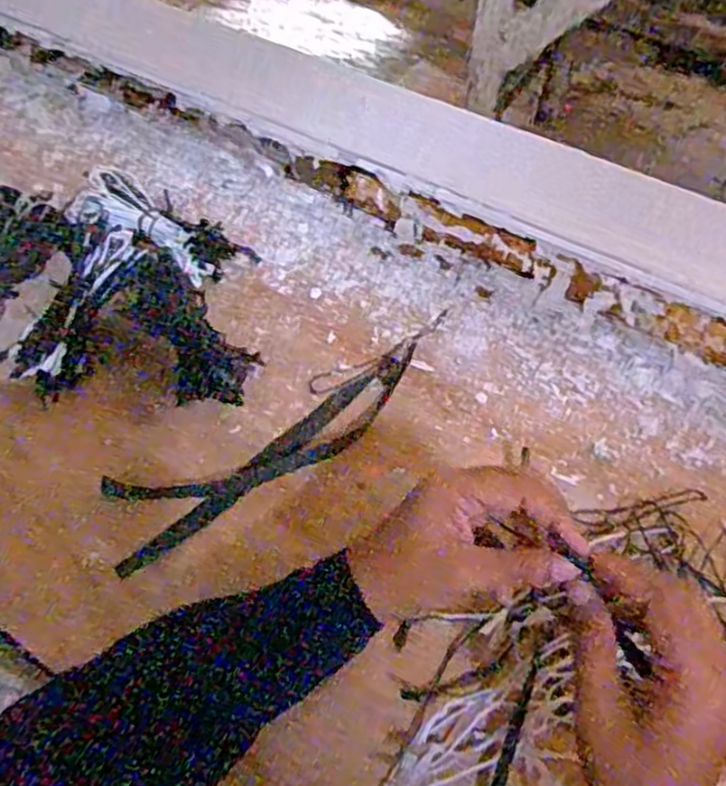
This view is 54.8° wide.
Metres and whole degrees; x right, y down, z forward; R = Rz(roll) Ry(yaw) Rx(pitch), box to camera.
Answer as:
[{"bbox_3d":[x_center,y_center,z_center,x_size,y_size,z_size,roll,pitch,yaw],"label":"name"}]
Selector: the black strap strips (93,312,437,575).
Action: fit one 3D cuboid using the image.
[{"bbox_3d":[-0.050,0.024,0.517,0.297,0.008,0.061,-31,61,-23],"label":"black strap strips"}]

